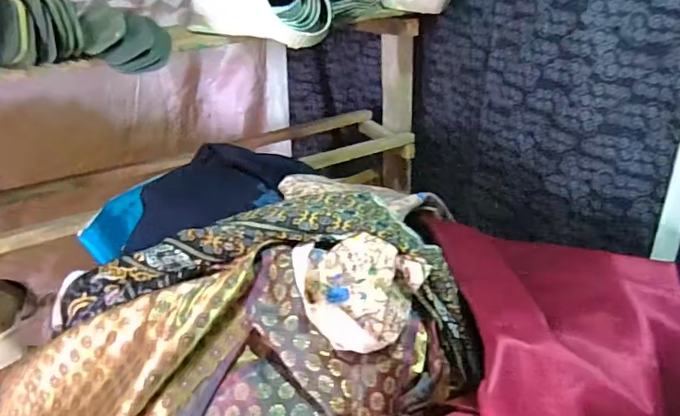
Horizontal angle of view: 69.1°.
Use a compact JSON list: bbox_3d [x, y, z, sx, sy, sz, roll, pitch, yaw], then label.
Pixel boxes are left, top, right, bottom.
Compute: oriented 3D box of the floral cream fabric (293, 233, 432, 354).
[{"bbox_3d":[0.013,0.086,0.513,0.132,0.081,0.087,8,29,17],"label":"floral cream fabric"}]

